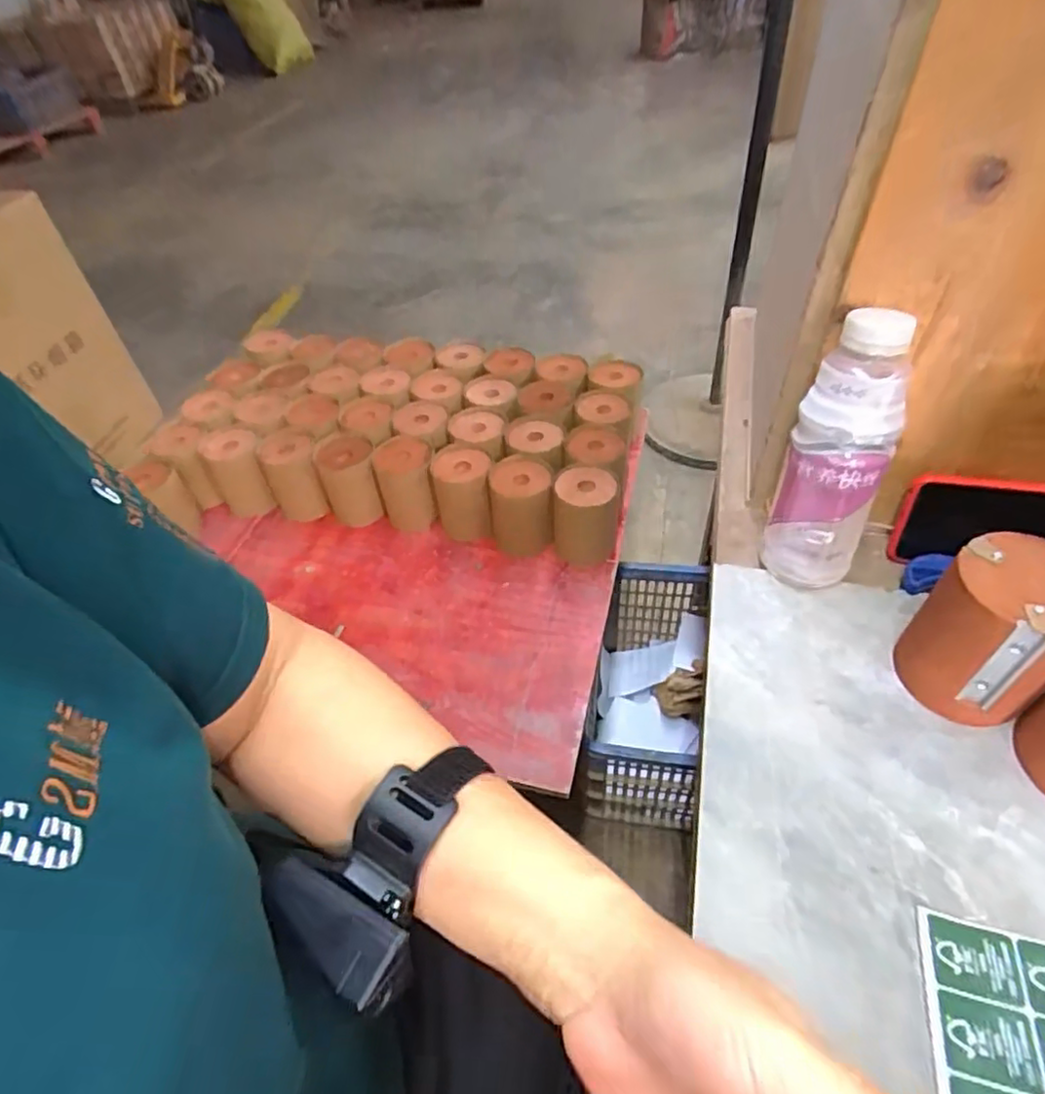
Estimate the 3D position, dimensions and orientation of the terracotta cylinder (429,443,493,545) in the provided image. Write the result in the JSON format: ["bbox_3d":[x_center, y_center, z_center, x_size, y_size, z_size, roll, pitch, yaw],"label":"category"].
[{"bbox_3d":[-0.082,-0.074,0.899,0.080,0.118,0.084,-3,47,3],"label":"terracotta cylinder"}]

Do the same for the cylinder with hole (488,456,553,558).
[{"bbox_3d":[0.000,-0.051,0.880,0.084,0.124,0.083,-3,47,2],"label":"cylinder with hole"}]

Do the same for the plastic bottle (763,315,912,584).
[{"bbox_3d":[0.221,-0.057,0.450,0.064,0.189,0.076,20,52,22],"label":"plastic bottle"}]

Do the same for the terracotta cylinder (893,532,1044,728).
[{"bbox_3d":[0.294,0.056,0.396,0.075,0.102,0.074,-3,47,3],"label":"terracotta cylinder"}]

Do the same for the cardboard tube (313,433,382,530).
[{"bbox_3d":[-0.247,-0.091,0.918,0.079,0.112,0.076,-3,47,3],"label":"cardboard tube"}]

